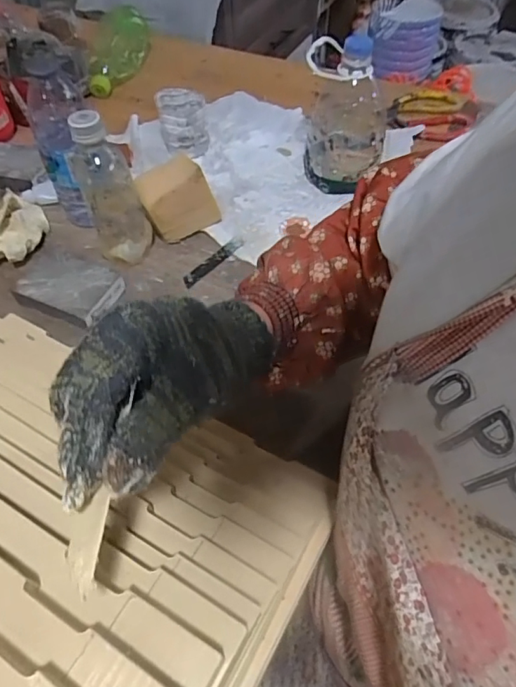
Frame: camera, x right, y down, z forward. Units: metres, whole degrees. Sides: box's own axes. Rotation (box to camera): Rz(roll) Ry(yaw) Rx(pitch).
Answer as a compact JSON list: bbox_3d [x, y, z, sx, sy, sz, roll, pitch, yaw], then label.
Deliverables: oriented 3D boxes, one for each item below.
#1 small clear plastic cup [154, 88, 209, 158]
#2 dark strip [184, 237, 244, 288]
[{"bbox_3d":[-0.104,-0.308,0.687,0.063,0.071,0.070,-9,54,-4],"label":"small clear plastic cup"},{"bbox_3d":[-0.053,-0.097,0.582,0.017,0.004,0.094,34,62,24],"label":"dark strip"}]

